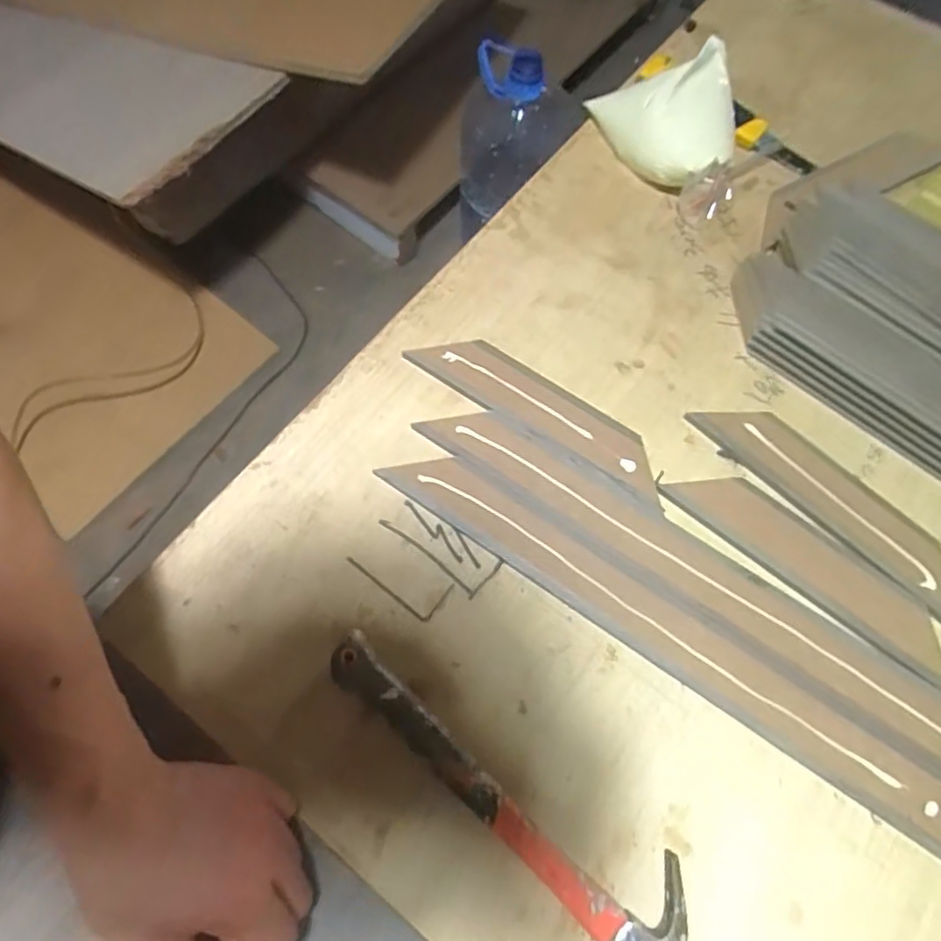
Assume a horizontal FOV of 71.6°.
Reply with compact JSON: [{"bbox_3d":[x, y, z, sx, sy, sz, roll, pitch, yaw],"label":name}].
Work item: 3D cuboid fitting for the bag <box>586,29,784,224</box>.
[{"bbox_3d":[0.189,-0.309,0.573,0.121,0.058,0.156,-39,75,-15],"label":"bag"}]

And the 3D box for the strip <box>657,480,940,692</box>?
[{"bbox_3d":[0.238,0.066,0.453,0.214,0.004,0.046,38,73,12],"label":"strip"}]

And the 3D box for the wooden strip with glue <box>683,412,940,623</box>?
[{"bbox_3d":[0.263,0.018,0.472,0.216,0.007,0.054,43,74,13],"label":"wooden strip with glue"}]

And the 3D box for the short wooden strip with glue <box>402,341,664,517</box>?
[{"bbox_3d":[0.055,-0.046,0.492,0.211,0.009,0.046,33,72,10],"label":"short wooden strip with glue"}]

